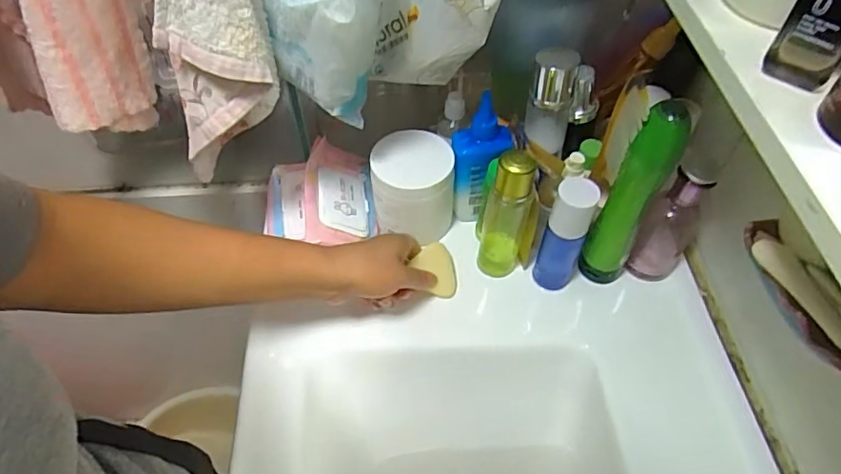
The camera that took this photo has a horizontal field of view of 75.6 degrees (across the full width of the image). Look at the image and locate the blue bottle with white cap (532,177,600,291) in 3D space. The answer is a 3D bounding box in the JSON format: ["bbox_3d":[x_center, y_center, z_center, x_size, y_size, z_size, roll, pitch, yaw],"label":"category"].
[{"bbox_3d":[0.148,0.000,0.552,0.041,0.139,0.038,0,53,0],"label":"blue bottle with white cap"}]

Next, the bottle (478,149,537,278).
[{"bbox_3d":[0.089,-0.021,0.552,0.049,0.154,0.042,13,54,10],"label":"bottle"}]

